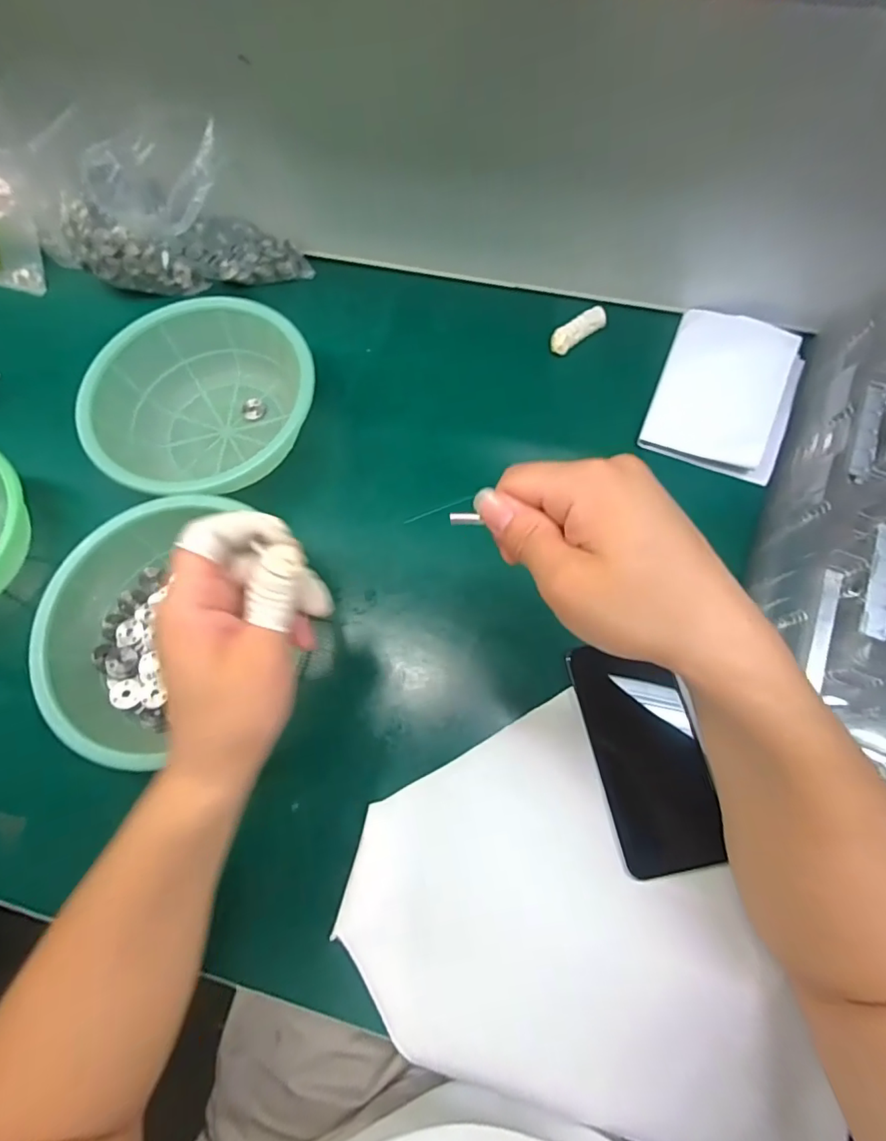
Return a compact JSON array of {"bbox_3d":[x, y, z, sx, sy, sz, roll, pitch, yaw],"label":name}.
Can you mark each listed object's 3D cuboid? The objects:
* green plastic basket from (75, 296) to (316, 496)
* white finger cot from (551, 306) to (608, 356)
[{"bbox_3d":[-0.205,-0.141,0.458,0.166,0.067,0.179,-1,70,3],"label":"green plastic basket"},{"bbox_3d":[0.125,-0.222,0.493,0.057,0.017,0.021,-35,72,-10],"label":"white finger cot"}]

